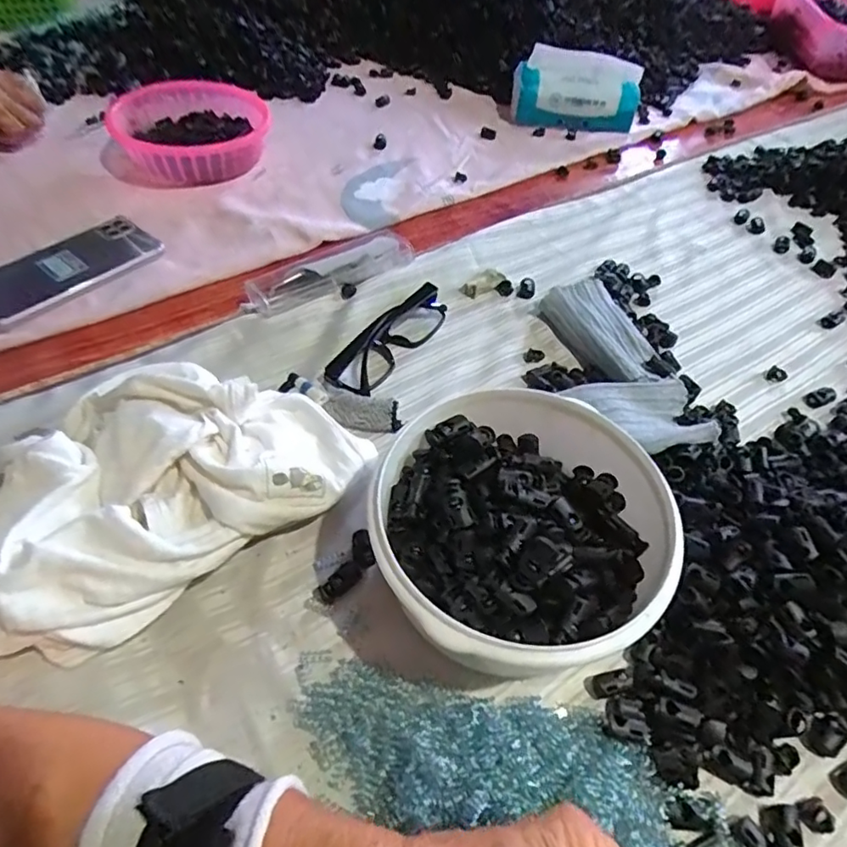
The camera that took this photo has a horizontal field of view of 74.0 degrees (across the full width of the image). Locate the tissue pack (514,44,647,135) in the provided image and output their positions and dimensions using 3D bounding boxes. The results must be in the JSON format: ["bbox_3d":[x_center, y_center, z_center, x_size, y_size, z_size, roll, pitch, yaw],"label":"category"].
[{"bbox_3d":[0.200,-0.444,0.760,0.171,0.081,0.059,23,52,17],"label":"tissue pack"}]

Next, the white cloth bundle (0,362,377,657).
[{"bbox_3d":[-0.161,0.024,0.364,0.212,0.060,0.170,-31,57,-26],"label":"white cloth bundle"}]

